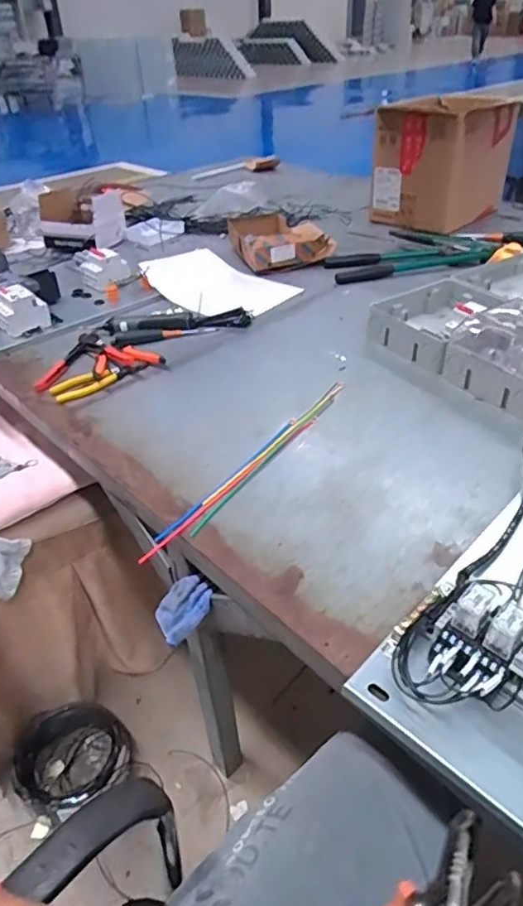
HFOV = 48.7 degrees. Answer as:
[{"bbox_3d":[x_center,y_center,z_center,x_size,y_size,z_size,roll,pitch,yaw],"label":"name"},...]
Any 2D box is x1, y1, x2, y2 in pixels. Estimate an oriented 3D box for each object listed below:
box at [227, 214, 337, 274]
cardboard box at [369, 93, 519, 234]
[{"bbox_3d":[0.040,-0.516,1.382,0.218,0.068,0.263,-10,38,-10],"label":"box"},{"bbox_3d":[0.476,-0.760,1.493,0.345,0.279,0.227,-31,46,-31],"label":"cardboard box"}]

